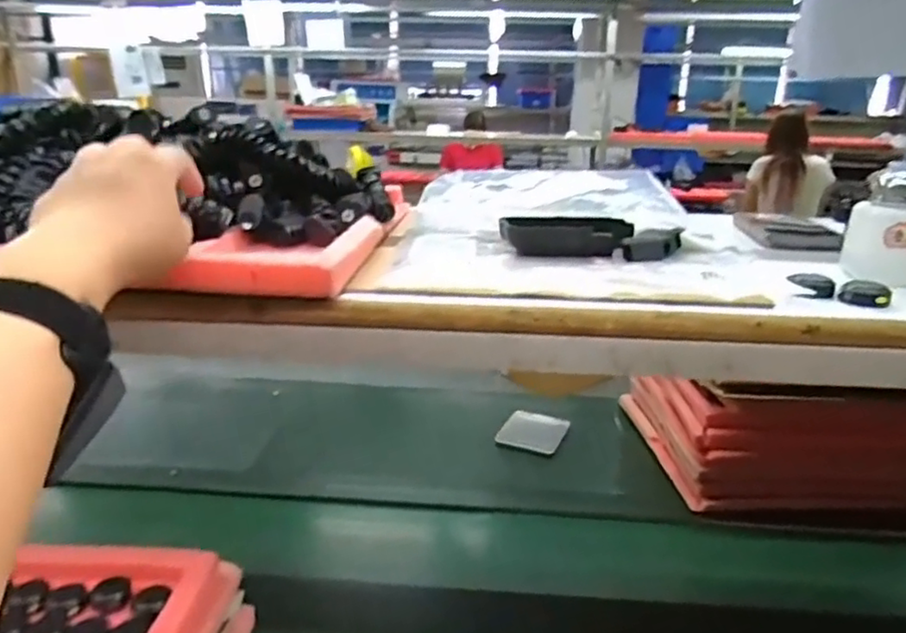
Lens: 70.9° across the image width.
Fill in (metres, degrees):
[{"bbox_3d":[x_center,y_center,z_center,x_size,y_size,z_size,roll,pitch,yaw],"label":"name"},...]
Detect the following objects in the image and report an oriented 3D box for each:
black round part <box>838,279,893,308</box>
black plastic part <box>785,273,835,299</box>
[{"bbox_3d":[0.281,-0.016,0.433,0.030,0.015,0.015,14,22,35],"label":"black round part"},{"bbox_3d":[0.254,-0.022,0.451,0.030,0.017,0.020,12,21,30],"label":"black plastic part"}]

